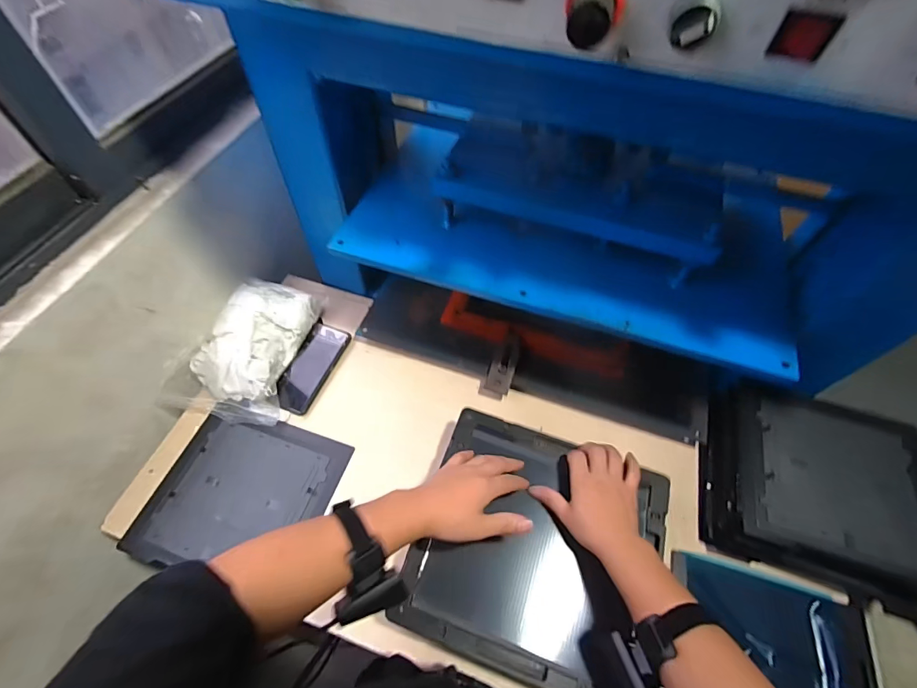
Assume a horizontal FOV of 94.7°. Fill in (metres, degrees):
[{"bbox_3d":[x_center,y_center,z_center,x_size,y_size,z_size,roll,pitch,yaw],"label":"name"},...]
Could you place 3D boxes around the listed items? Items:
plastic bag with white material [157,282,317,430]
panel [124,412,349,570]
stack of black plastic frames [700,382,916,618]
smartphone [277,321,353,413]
[{"bbox_3d":[-0.332,-0.002,0.676,0.167,0.079,0.235,14,58,7],"label":"plastic bag with white material"},{"bbox_3d":[-0.304,0.210,0.595,0.231,0.014,0.219,16,58,9],"label":"panel"},{"bbox_3d":[0.511,0.204,0.590,0.289,0.084,0.228,15,58,8],"label":"stack of black plastic frames"},{"bbox_3d":[-0.243,0.037,0.702,0.068,0.008,0.161,17,58,9],"label":"smartphone"}]

